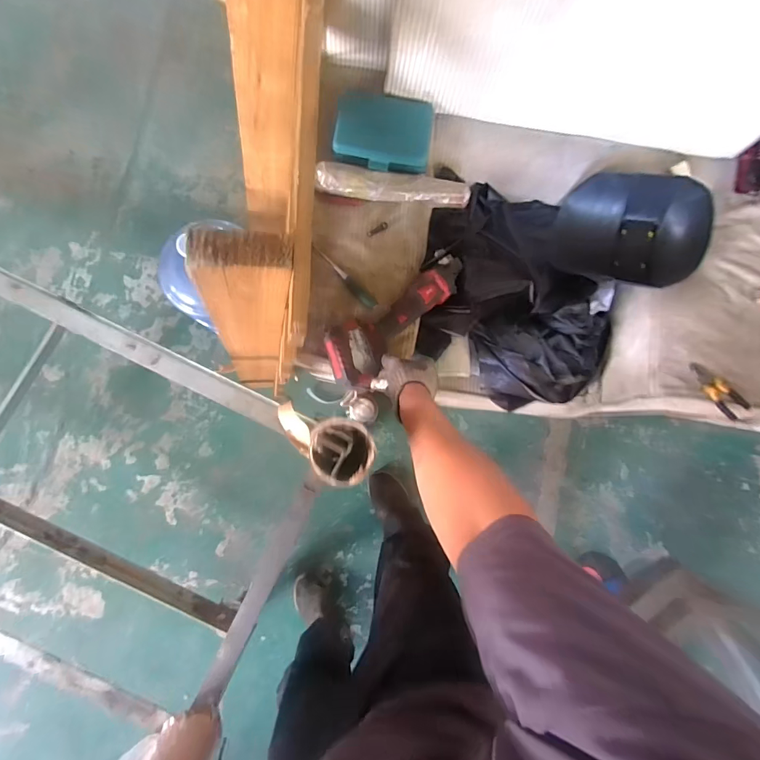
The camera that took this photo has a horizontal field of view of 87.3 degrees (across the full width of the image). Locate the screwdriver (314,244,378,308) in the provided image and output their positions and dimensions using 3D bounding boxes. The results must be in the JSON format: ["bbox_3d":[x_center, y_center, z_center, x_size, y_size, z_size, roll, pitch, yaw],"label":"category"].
[{"bbox_3d":[-0.071,-0.219,0.836,0.030,0.028,0.181,-39,88,-10],"label":"screwdriver"}]

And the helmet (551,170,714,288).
[{"bbox_3d":[0.572,-0.361,0.932,0.300,0.170,0.226,15,119,15],"label":"helmet"}]

